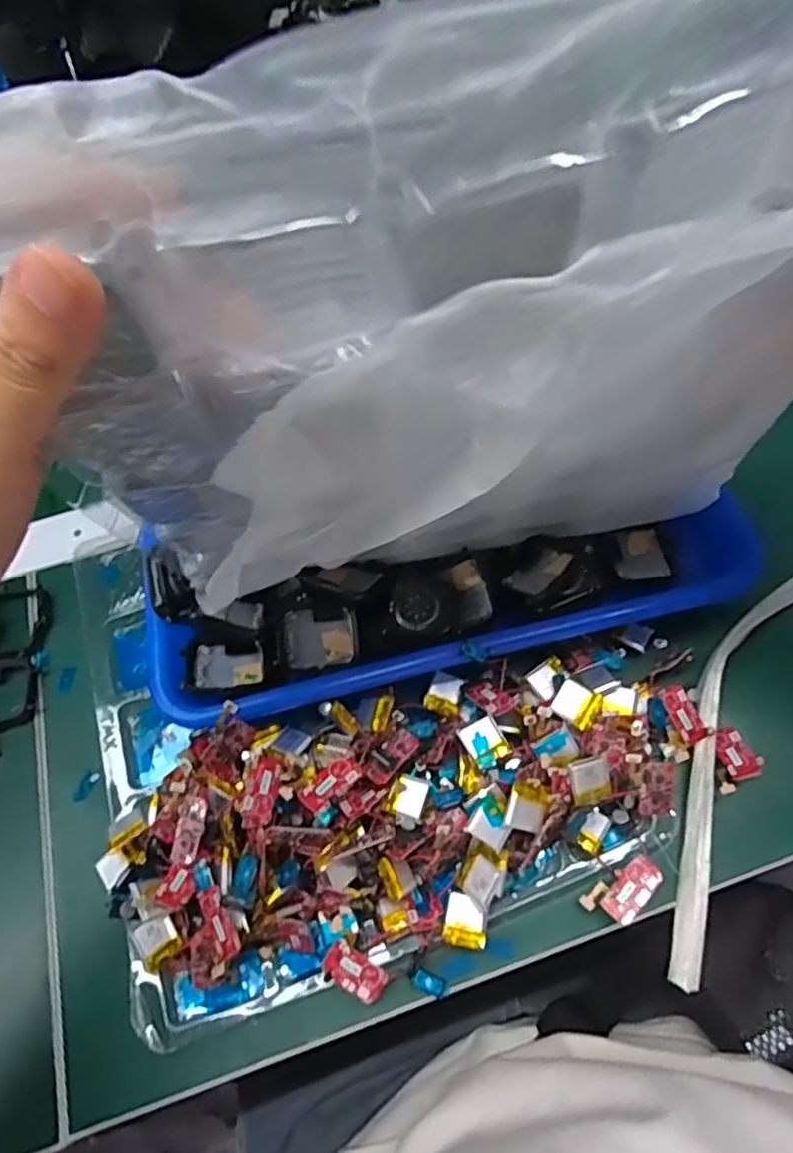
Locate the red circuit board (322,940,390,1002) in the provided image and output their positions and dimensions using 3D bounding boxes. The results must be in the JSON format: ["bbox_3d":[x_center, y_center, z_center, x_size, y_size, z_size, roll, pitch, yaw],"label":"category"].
[{"bbox_3d":[-0.018,0.174,0.289,0.031,0.004,0.015,37,67,-6],"label":"red circuit board"}]

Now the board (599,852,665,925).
[{"bbox_3d":[0.107,0.142,0.299,0.030,0.004,0.016,-47,52,-6],"label":"board"}]

